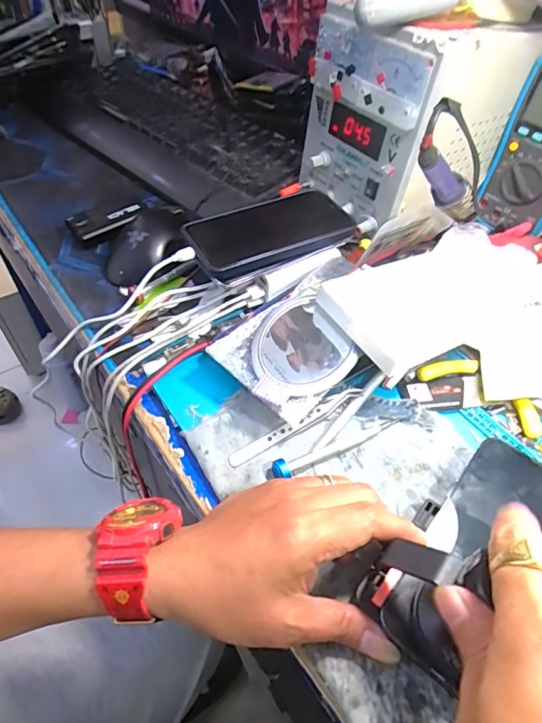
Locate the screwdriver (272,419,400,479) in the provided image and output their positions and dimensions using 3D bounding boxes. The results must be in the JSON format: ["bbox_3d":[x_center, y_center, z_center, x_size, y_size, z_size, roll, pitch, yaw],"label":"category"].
[{"bbox_3d":[0.052,0.062,0.344,0.111,0.012,0.011,-20,55,-20],"label":"screwdriver"}]

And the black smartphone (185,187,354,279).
[{"bbox_3d":[-0.003,-0.130,0.443,0.153,0.018,0.087,-24,53,-17],"label":"black smartphone"}]

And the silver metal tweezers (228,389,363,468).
[{"bbox_3d":[0.021,0.048,0.350,0.117,0.013,0.011,-23,56,-21],"label":"silver metal tweezers"}]

